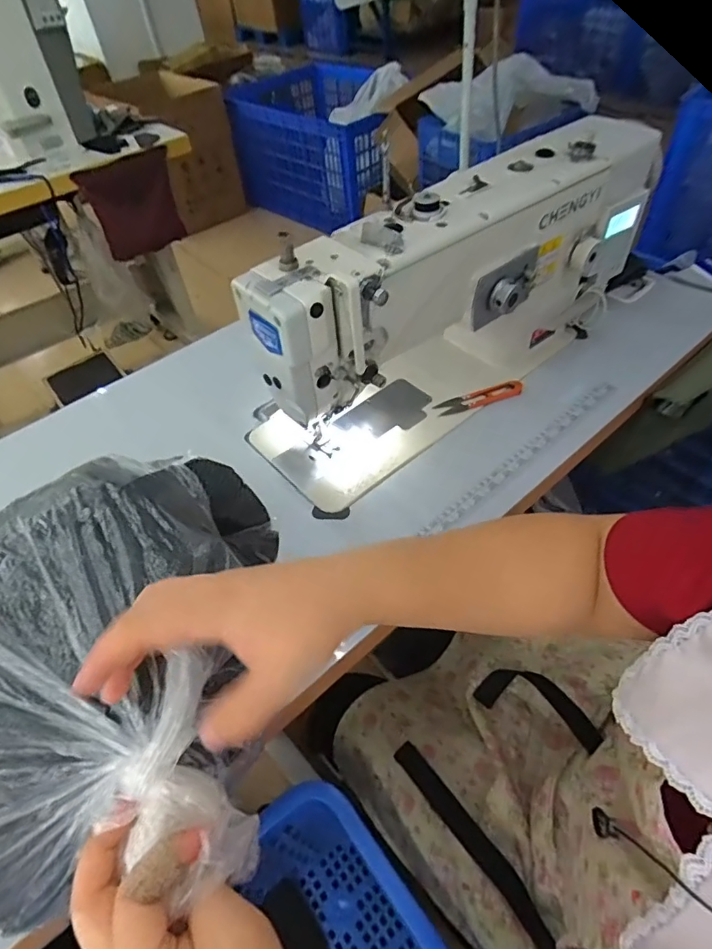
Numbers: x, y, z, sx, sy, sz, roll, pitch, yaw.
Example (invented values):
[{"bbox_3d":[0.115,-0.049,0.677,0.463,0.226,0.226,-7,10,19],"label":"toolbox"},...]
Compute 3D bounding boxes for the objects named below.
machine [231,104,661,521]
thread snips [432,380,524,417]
[{"bbox_3d":[0.139,-0.222,0.630,0.590,0.253,0.155,-36,56,-22],"label":"machine"},{"bbox_3d":[0.162,-0.102,0.674,0.121,0.014,0.026,-20,51,-11],"label":"thread snips"}]

